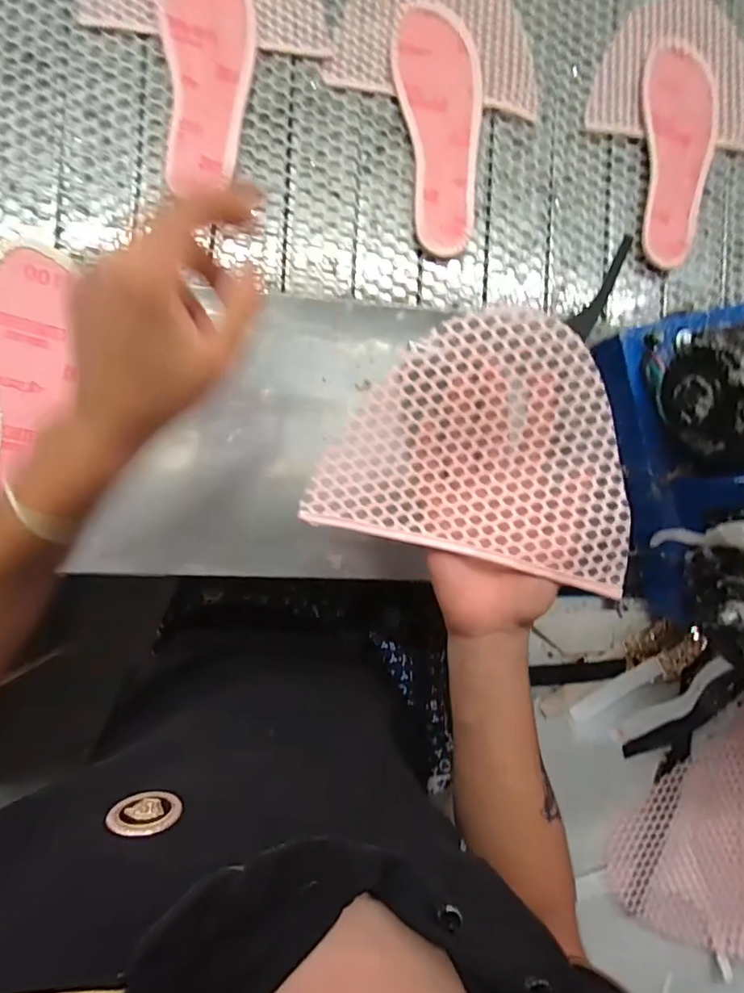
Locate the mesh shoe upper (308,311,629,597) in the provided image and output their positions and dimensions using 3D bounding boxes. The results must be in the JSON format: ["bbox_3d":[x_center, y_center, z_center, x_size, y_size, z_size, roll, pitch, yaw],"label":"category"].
[{"bbox_3d":[0.076,-0.037,0.308,0.204,0.032,0.154,14,87,-7],"label":"mesh shoe upper"}]

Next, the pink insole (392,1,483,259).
[{"bbox_3d":[0.069,-0.346,0.458,0.078,0.019,0.226,-8,90,-8],"label":"pink insole"}]

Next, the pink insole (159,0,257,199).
[{"bbox_3d":[-0.144,-0.380,0.428,0.077,0.015,0.212,-3,89,-8],"label":"pink insole"}]

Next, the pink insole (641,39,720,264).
[{"bbox_3d":[0.315,-0.347,0.491,0.080,0.015,0.224,2,89,-8],"label":"pink insole"}]

